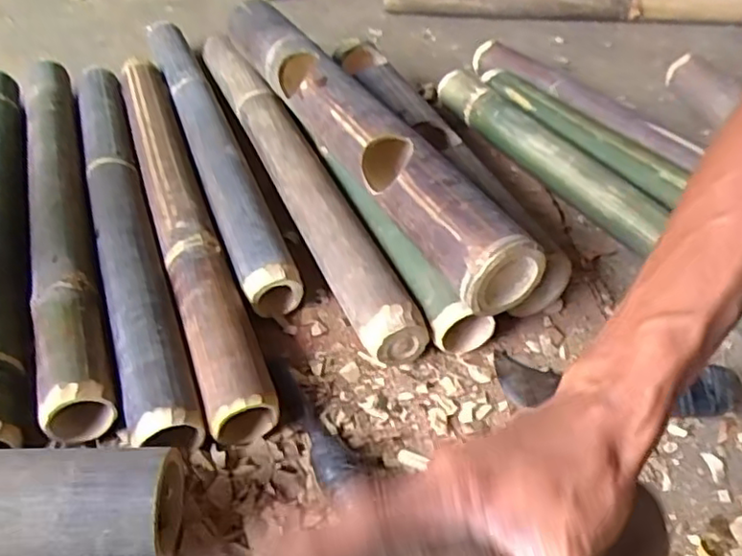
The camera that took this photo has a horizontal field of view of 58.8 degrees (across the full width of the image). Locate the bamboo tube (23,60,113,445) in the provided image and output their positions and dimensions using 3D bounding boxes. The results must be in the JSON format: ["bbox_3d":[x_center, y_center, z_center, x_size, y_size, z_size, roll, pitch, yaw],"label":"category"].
[{"bbox_3d":[-0.354,-0.098,0.743,0.064,0.046,0.650,-15,48,-15],"label":"bamboo tube"}]

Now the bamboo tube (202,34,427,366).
[{"bbox_3d":[-0.097,-0.146,0.802,0.074,0.063,0.641,-16,48,-17],"label":"bamboo tube"}]

